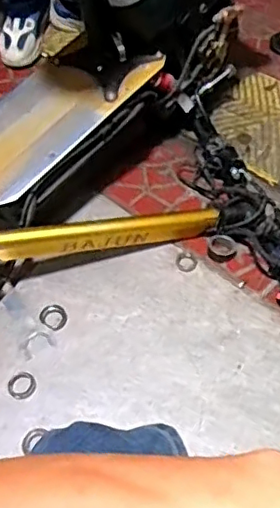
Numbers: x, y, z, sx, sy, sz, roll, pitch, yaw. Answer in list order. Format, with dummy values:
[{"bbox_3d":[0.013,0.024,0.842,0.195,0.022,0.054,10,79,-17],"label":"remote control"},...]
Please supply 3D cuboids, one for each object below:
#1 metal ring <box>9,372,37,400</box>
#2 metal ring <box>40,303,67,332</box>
[{"bbox_3d":[-0.189,0.212,0.963,0.046,0.012,0.043,-1,57,2],"label":"metal ring"},{"bbox_3d":[-0.147,0.107,1.023,0.046,0.009,0.042,0,52,-1],"label":"metal ring"}]

